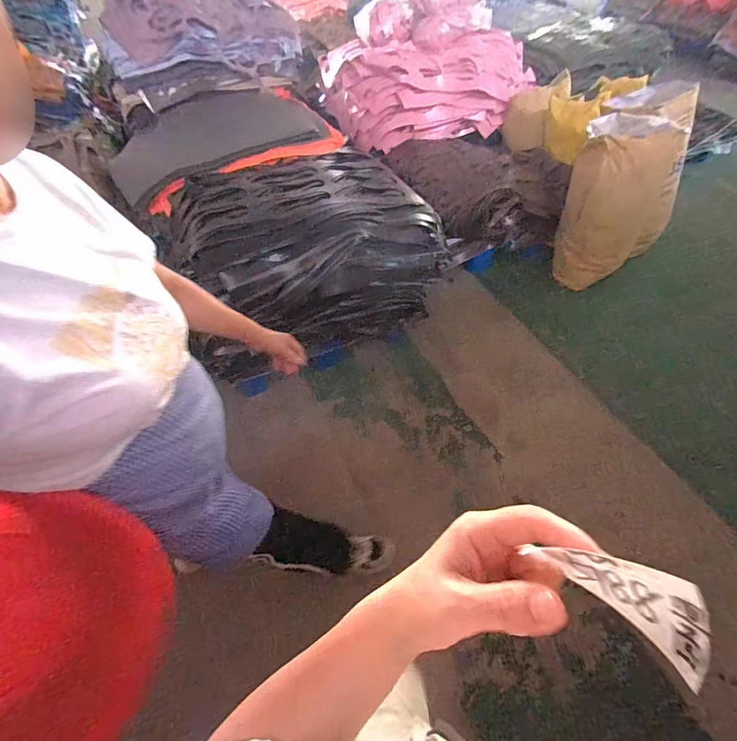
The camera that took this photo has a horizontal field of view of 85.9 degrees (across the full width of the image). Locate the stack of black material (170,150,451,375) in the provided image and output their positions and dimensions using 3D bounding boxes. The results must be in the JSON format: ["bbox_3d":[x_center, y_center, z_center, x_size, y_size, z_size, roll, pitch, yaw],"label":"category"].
[{"bbox_3d":[-0.248,-0.480,1.573,0.954,0.519,0.565,-20,54,-10],"label":"stack of black material"}]

